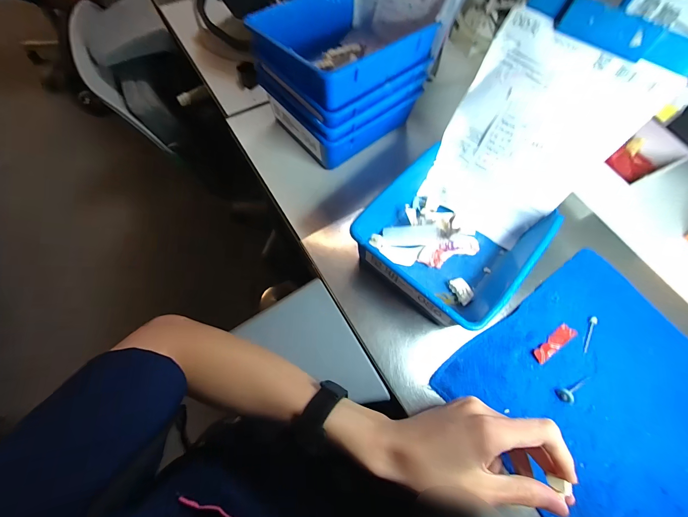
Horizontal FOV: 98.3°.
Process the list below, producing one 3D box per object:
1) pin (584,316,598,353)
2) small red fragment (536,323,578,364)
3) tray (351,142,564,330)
[{"bbox_3d":[0.278,0.085,0.334,0.006,0.004,0.043,27,70,8],"label":"pin"},{"bbox_3d":[0.233,0.093,0.328,0.060,0.006,0.016,-29,73,-13],"label":"small red fragment"},{"bbox_3d":[0.115,-0.023,0.336,0.161,0.071,0.166,40,73,12],"label":"tray"}]

